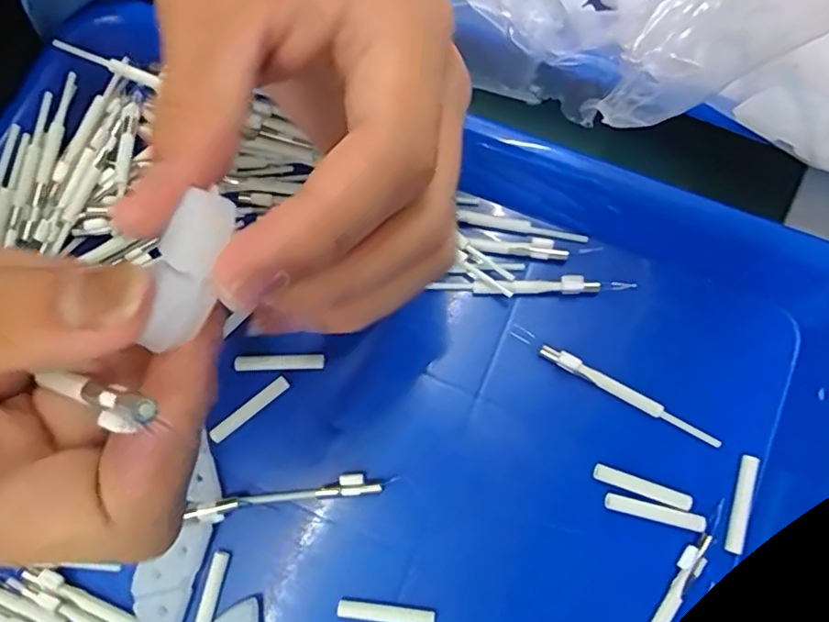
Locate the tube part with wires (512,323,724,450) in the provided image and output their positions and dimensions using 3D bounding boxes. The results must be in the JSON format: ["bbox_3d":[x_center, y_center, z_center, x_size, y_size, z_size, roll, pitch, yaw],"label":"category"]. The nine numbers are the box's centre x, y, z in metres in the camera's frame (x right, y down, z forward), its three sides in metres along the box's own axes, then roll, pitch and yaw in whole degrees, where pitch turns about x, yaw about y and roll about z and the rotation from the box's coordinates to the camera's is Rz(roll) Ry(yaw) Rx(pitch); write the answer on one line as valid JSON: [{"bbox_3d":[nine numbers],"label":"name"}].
[{"bbox_3d":[0.072,0.028,0.211,0.082,0.006,0.005,30,79,8],"label":"tube part with wires"}]

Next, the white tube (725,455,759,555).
[{"bbox_3d":[0.114,0.067,0.201,0.006,0.004,0.033,18,78,6],"label":"white tube"}]

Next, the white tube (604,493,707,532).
[{"bbox_3d":[0.084,0.070,0.200,0.034,0.004,0.005,13,77,5],"label":"white tube"}]

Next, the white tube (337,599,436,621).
[{"bbox_3d":[-0.010,0.104,0.198,0.033,0.004,0.006,6,77,3],"label":"white tube"}]

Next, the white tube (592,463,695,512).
[{"bbox_3d":[0.080,0.062,0.203,0.034,0.004,0.005,19,78,6],"label":"white tube"}]

